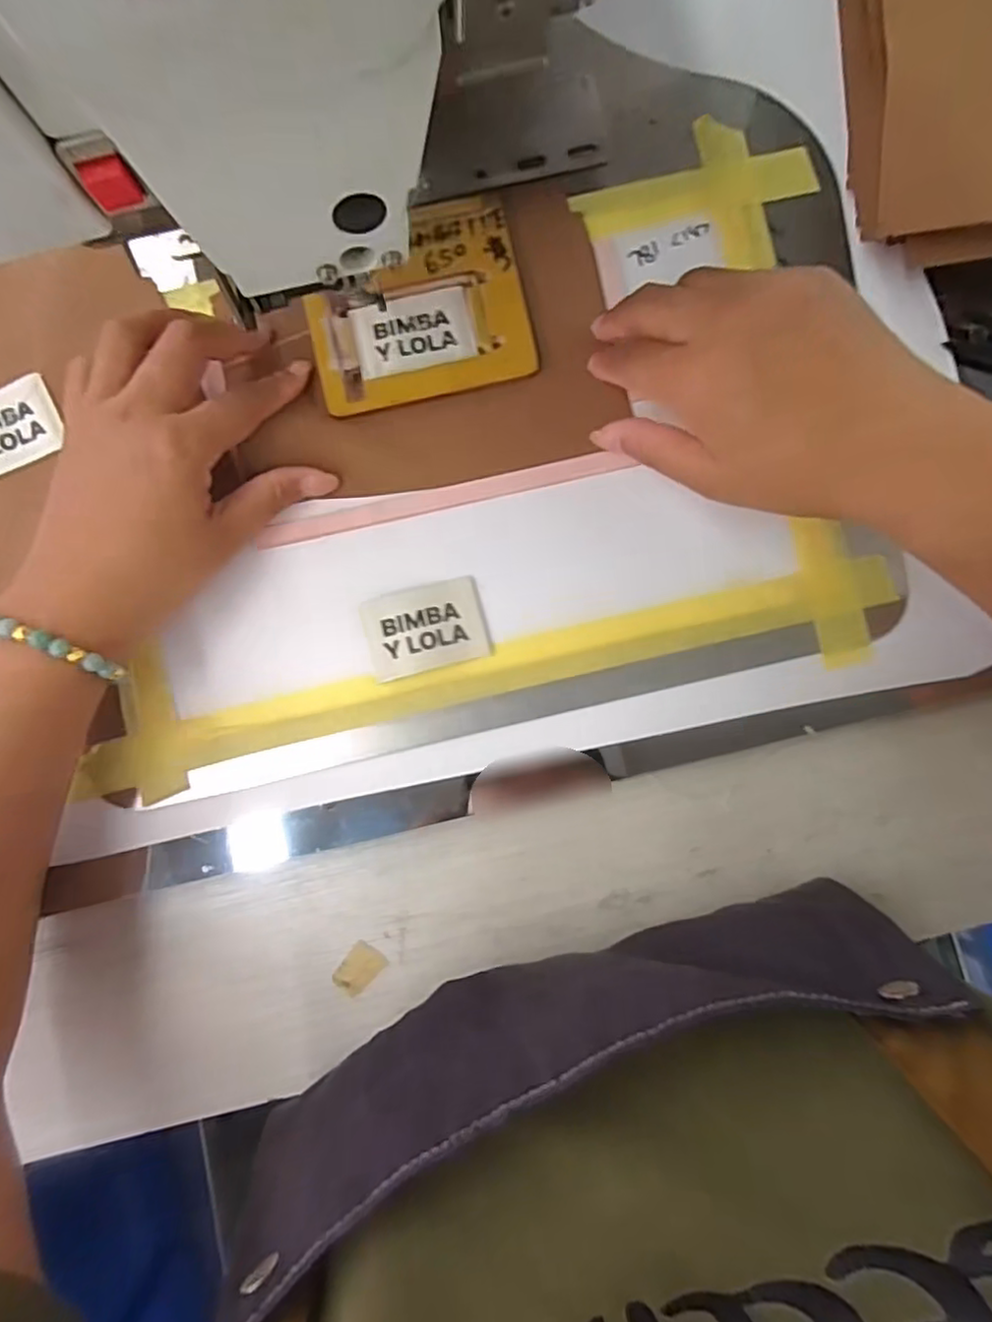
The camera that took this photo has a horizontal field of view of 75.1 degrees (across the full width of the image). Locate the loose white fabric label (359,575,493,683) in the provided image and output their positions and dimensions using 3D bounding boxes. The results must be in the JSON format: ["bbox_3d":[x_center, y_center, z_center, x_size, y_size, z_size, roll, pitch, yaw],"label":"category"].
[{"bbox_3d":[-0.034,-0.016,0.310,0.056,0.004,0.041,-14,86,-4],"label":"loose white fabric label"}]

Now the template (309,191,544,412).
[{"bbox_3d":[-0.039,-0.174,0.316,0.105,0.004,0.090,-13,86,-1],"label":"template"}]

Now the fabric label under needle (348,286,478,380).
[{"bbox_3d":[-0.041,-0.164,0.321,0.057,0.004,0.037,-14,86,-1],"label":"fabric label under needle"}]

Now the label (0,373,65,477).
[{"bbox_3d":[-0.242,-0.112,0.318,0.057,0.006,0.037,-26,86,-2],"label":"label"}]

